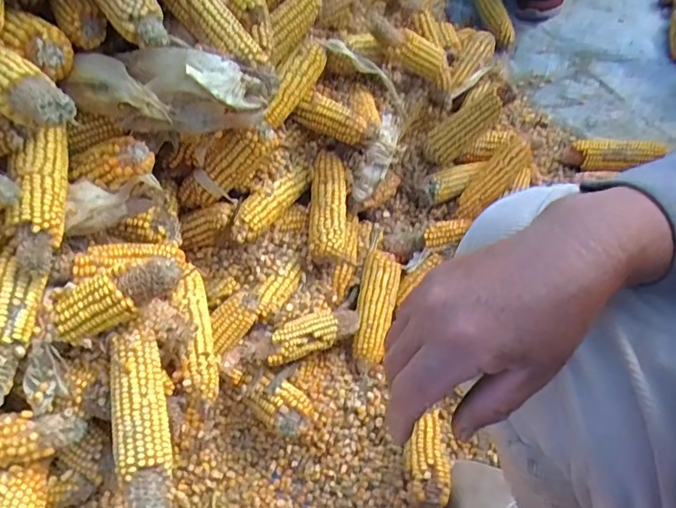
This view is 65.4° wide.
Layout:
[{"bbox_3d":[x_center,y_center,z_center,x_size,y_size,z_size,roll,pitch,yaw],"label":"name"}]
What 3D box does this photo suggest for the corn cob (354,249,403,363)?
[{"bbox_3d":[0.052,0.071,0.724,0.050,0.040,0.150,7,66,11],"label":"corn cob"}]

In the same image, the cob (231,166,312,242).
[{"bbox_3d":[-0.088,-0.070,0.710,0.034,0.042,0.158,23,45,21],"label":"cob"}]

